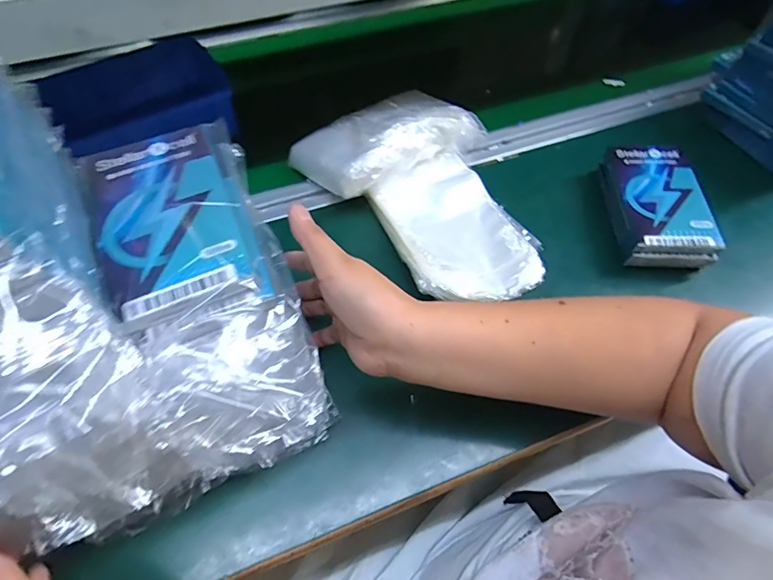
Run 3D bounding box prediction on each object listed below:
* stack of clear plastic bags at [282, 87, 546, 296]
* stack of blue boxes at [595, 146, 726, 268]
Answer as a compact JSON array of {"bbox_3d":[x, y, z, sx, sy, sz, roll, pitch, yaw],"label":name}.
[{"bbox_3d":[0.049,-0.110,0.444,0.178,0.057,0.274,-33,64,-19],"label":"stack of clear plastic bags"},{"bbox_3d":[0.269,-0.086,0.448,0.082,0.047,0.134,3,58,1],"label":"stack of blue boxes"}]

